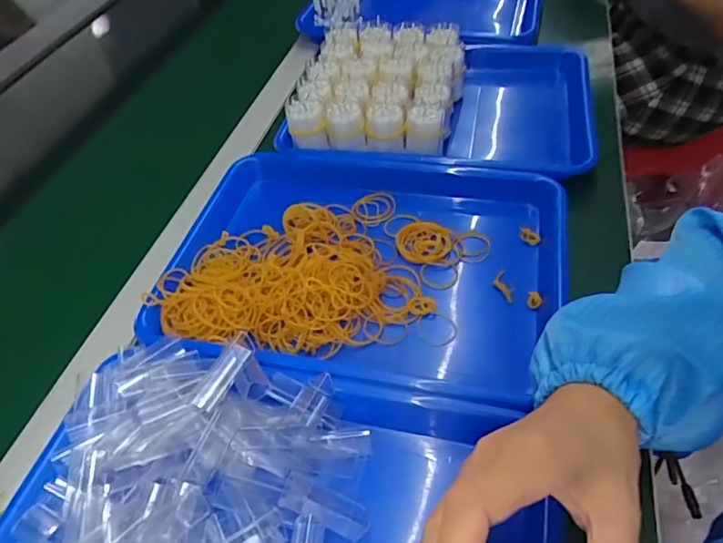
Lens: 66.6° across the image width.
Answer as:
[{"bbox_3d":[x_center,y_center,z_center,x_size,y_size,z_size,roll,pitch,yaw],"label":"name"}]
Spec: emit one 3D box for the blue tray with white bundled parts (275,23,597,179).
[{"bbox_3d":[0.099,-0.215,0.647,0.317,0.067,0.283,8,49,13],"label":"blue tray with white bundled parts"}]

